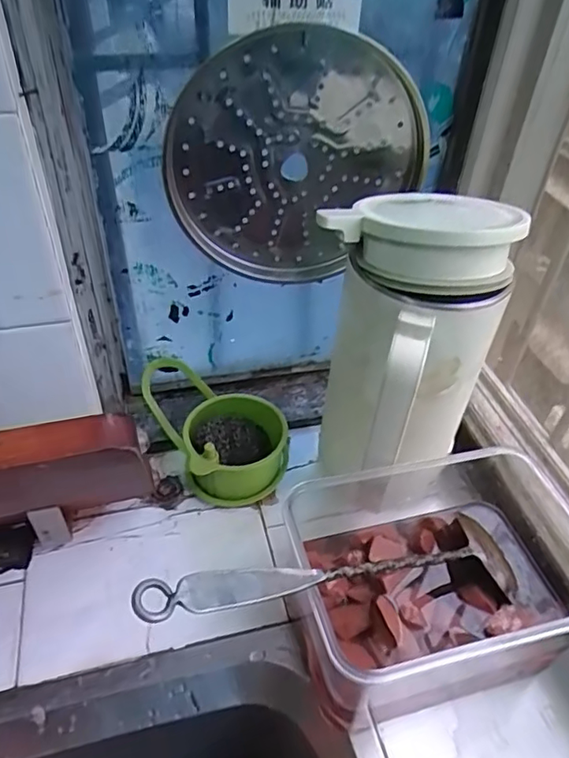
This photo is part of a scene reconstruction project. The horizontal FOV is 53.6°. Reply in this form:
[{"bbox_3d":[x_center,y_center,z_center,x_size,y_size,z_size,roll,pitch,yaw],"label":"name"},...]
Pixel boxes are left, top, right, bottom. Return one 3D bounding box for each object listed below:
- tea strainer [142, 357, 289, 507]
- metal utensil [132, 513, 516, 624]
[{"bbox_3d":[-0.067,0.051,0.598,0.111,0.088,0.162,-20,47,-25],"label":"tea strainer"},{"bbox_3d":[0.048,0.136,0.393,0.307,0.027,0.059,5,37,-32],"label":"metal utensil"}]

